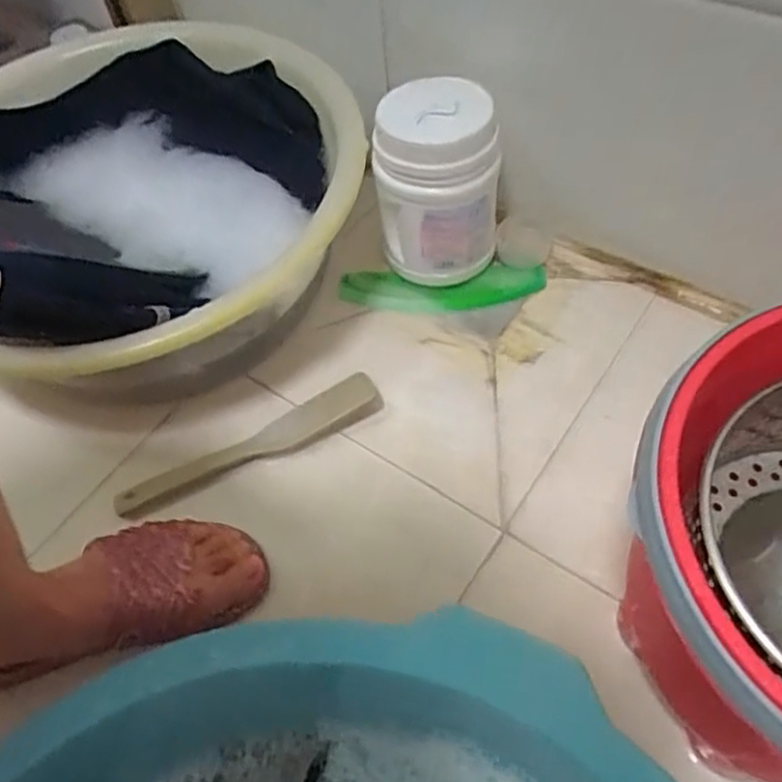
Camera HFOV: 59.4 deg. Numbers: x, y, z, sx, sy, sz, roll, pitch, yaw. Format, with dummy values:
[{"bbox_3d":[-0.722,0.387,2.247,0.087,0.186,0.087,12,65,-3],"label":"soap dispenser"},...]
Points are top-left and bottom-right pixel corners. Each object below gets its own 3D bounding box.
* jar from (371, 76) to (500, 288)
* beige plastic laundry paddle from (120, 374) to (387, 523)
[{"bbox_3d":[0.042,-0.174,0.629,0.109,0.178,0.097,-2,55,4],"label":"jar"},{"bbox_3d":[-0.115,0.048,0.575,0.231,0.023,0.044,-25,56,-12],"label":"beige plastic laundry paddle"}]

